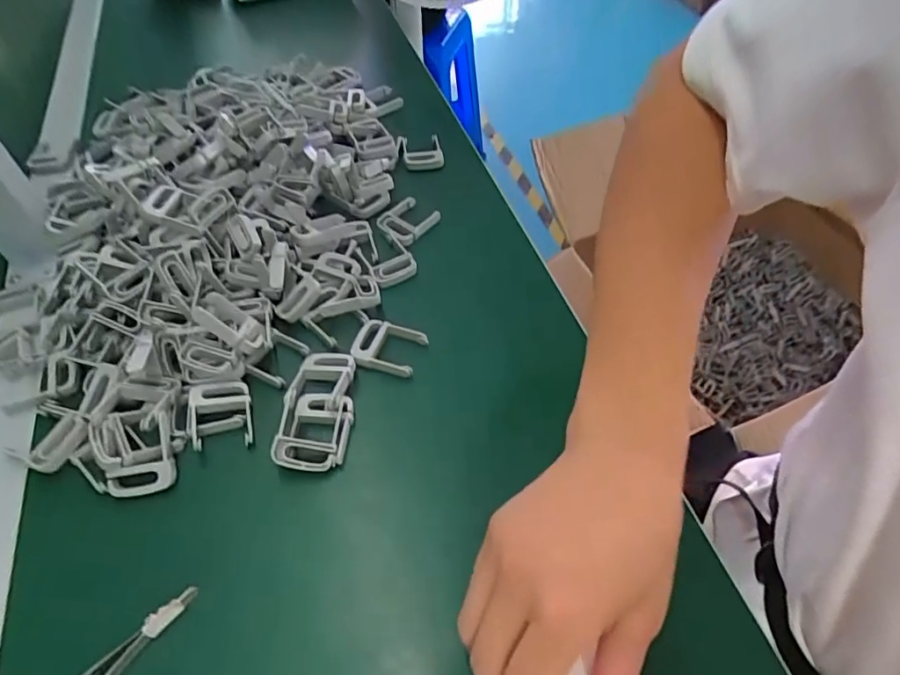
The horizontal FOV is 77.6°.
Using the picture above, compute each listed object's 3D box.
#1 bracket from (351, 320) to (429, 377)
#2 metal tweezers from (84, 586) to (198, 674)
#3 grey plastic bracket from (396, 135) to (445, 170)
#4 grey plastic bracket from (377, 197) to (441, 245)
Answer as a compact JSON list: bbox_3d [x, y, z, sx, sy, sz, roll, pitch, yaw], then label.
[{"bbox_3d":[-0.045,0.007,0.411,0.049,0.011,0.039,14,53,11],"label":"bracket"},{"bbox_3d":[-0.182,0.174,0.288,0.019,0.012,0.112,31,59,23],"label":"metal tweezers"},{"bbox_3d":[-0.030,-0.184,0.562,0.044,0.020,0.041,-4,52,-2],"label":"grey plastic bracket"},{"bbox_3d":[-0.036,-0.107,0.502,0.043,0.012,0.050,35,60,25],"label":"grey plastic bracket"}]

